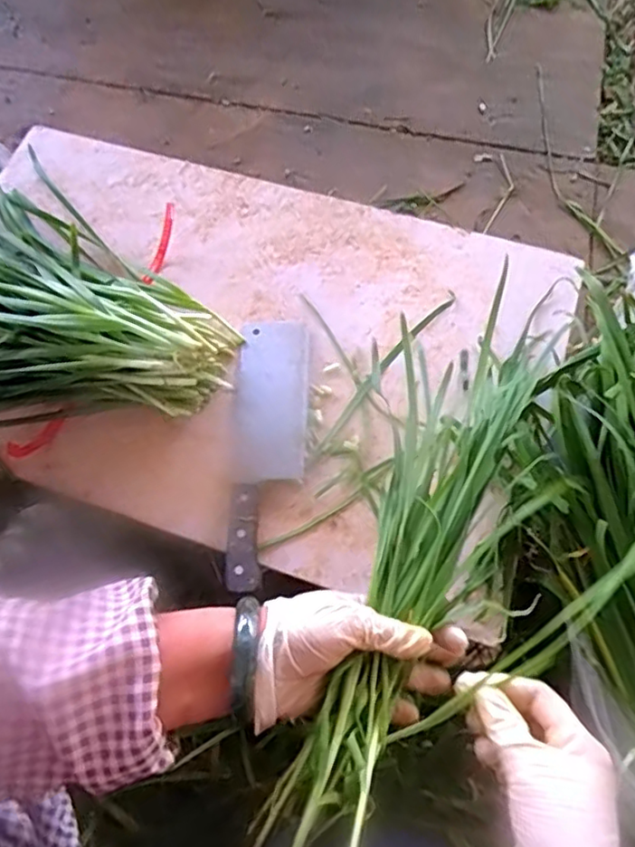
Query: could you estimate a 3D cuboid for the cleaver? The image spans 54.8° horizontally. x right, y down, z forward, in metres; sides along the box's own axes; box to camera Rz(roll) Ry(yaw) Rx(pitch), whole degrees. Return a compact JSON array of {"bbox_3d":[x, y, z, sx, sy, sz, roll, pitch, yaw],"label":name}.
[{"bbox_3d":[-0.046,0.015,0.547,0.068,0.029,0.256,1,70,2],"label":"cleaver"}]

